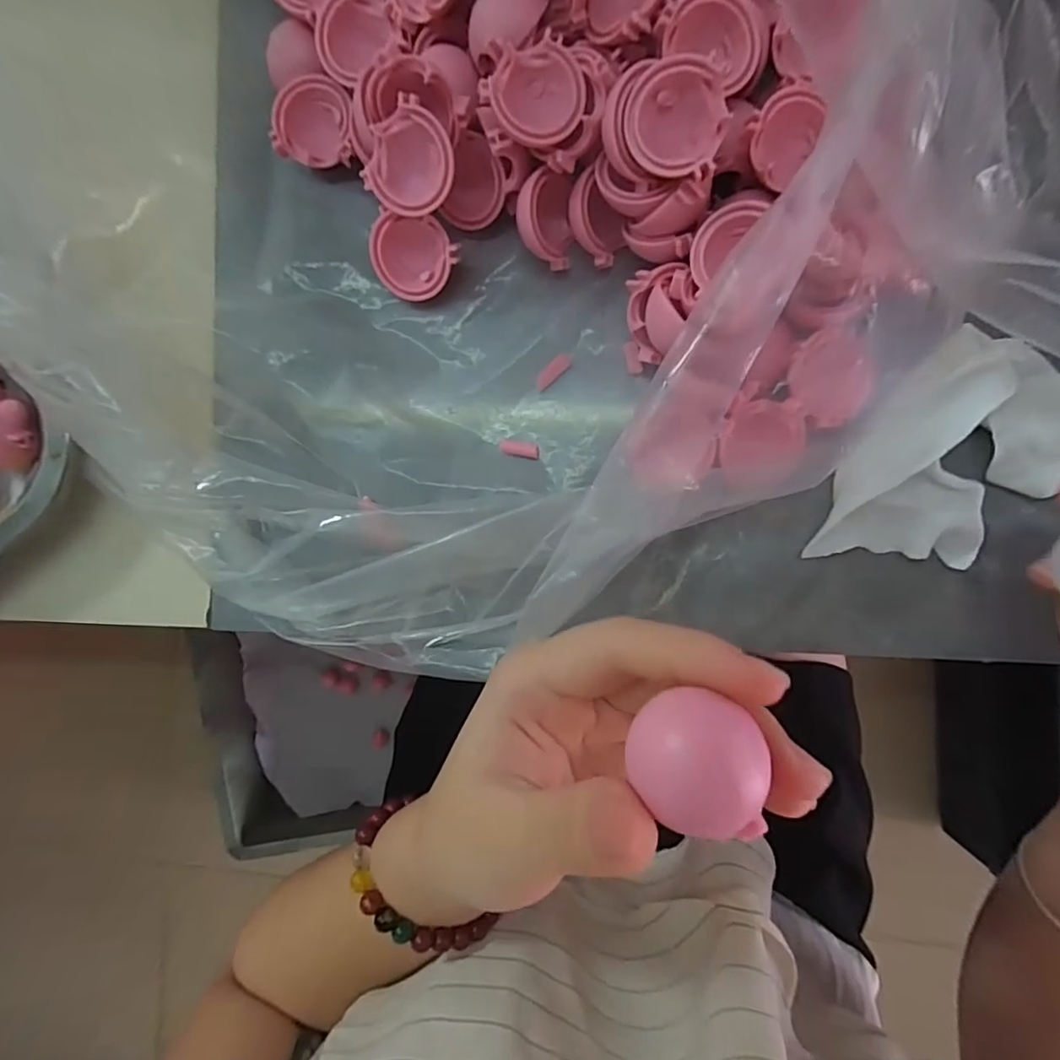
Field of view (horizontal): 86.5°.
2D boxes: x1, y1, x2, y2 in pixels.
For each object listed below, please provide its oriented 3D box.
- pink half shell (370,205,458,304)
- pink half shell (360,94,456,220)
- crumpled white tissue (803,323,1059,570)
[{"bbox_3d":[-0.043,-0.099,0.204,0.031,0.014,0.031,0,113,0],"label":"pink half shell"},{"bbox_3d":[-0.039,-0.120,0.186,0.029,0.013,0.029,0,122,1],"label":"pink half shell"},{"bbox_3d":[0.139,-0.021,0.188,0.061,0.019,0.090,44,93,2],"label":"crumpled white tissue"}]

